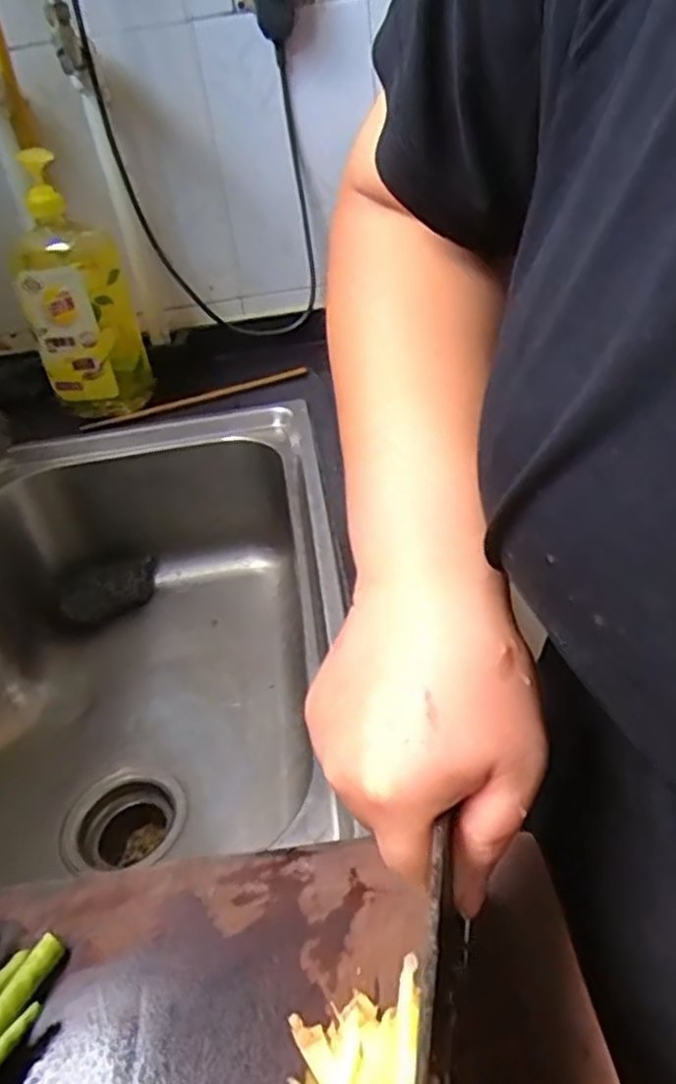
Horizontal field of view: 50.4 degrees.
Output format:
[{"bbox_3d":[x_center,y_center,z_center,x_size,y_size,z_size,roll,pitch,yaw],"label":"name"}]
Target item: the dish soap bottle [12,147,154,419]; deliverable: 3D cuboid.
[{"bbox_3d":[-0.289,-0.265,0.788,0.086,0.242,0.072,10,39,23],"label":"dish soap bottle"}]

